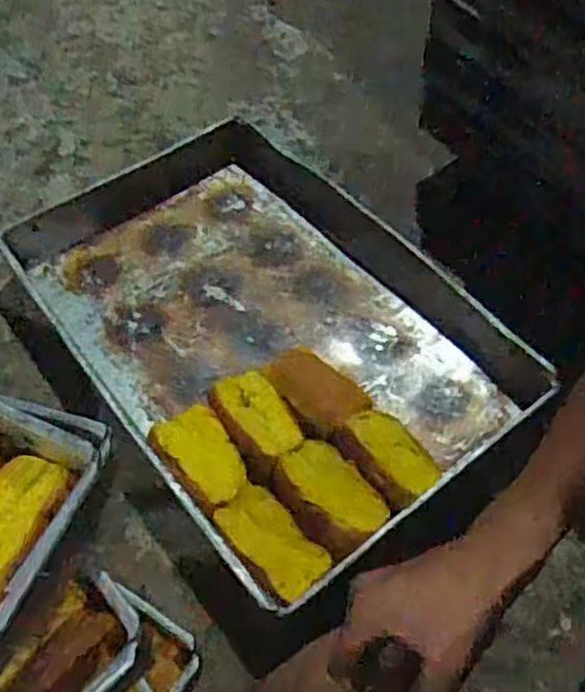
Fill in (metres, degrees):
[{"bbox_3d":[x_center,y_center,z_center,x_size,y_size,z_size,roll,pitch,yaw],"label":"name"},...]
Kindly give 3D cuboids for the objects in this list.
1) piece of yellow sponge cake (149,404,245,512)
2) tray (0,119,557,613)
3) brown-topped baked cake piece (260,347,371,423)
[{"bbox_3d":[-0.102,0.121,0.772,0.073,0.039,0.131,-30,60,-18],"label":"piece of yellow sponge cake"},{"bbox_3d":[-0.045,-0.061,0.885,0.457,0.074,0.674,-33,61,-19],"label":"tray"},{"bbox_3d":[0.026,0.048,0.833,0.083,0.035,0.126,-36,62,-21],"label":"brown-topped baked cake piece"}]

